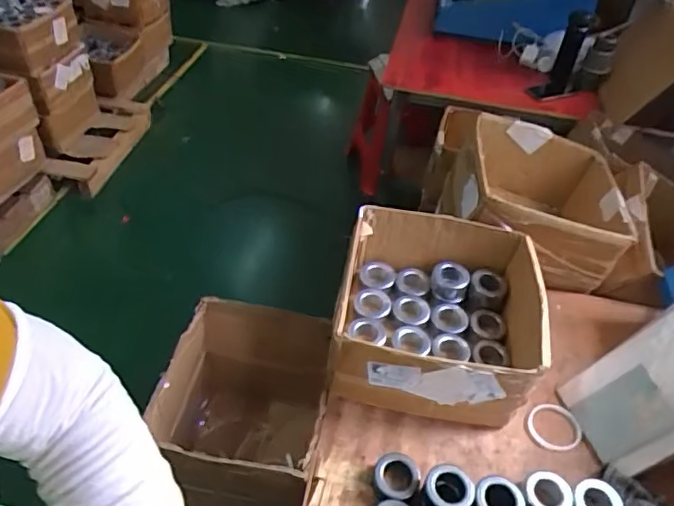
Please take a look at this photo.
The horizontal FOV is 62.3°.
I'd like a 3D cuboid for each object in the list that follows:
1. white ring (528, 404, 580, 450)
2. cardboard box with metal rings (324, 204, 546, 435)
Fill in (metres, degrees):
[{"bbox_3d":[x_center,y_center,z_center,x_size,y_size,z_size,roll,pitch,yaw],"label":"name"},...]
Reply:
[{"bbox_3d":[0.364,0.291,0.937,0.085,0.015,0.081,3,44,-3],"label":"white ring"},{"bbox_3d":[0.170,0.102,0.973,0.337,0.151,0.321,9,44,4],"label":"cardboard box with metal rings"}]

